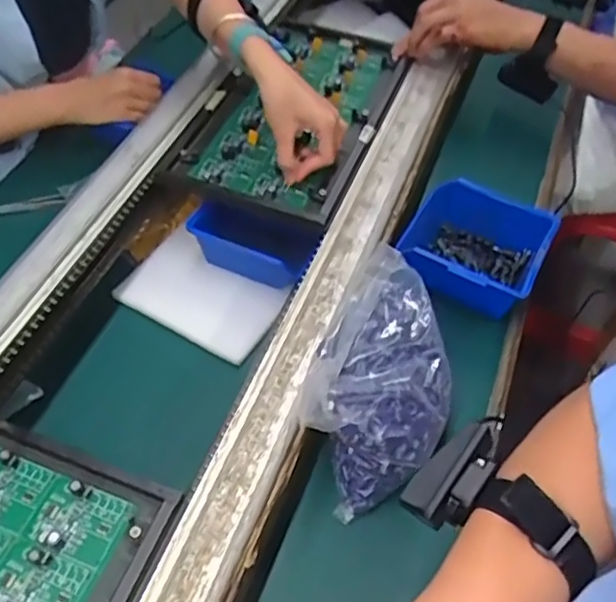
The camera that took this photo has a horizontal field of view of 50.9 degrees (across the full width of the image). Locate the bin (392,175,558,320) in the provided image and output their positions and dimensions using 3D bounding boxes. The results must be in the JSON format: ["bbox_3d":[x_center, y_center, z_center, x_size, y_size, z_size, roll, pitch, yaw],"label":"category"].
[{"bbox_3d":[0.155,-0.050,0.632,0.132,0.079,0.107,25,52,19],"label":"bin"}]

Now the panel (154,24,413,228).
[{"bbox_3d":[-0.014,-0.214,0.733,0.190,0.031,0.306,20,63,19],"label":"panel"}]

